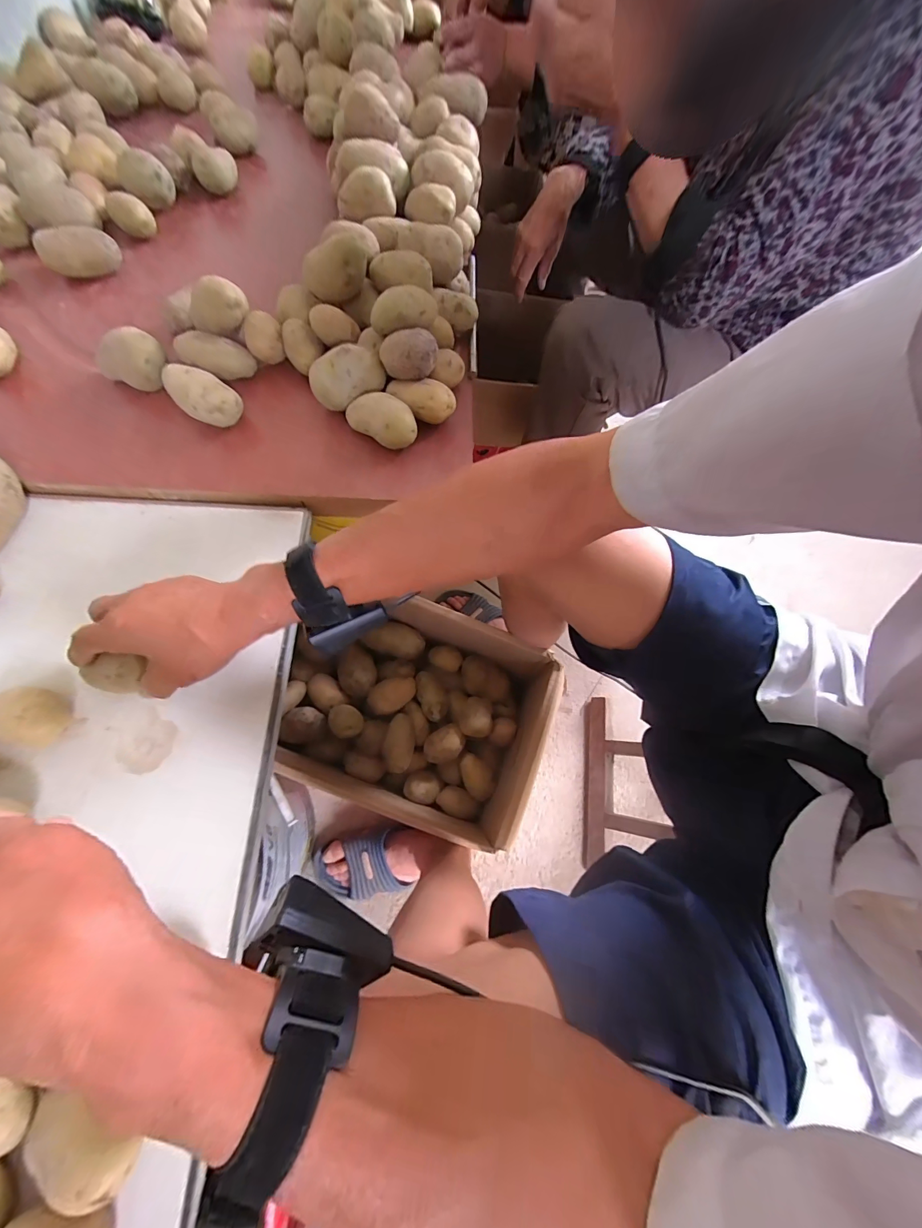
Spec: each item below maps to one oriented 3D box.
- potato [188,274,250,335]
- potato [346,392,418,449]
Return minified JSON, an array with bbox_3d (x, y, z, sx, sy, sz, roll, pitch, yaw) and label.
[{"bbox_3d":[-0.282,-0.355,0.452,0.070,0.049,0.042,-15,71,-8],"label":"potato"},{"bbox_3d":[-0.089,-0.225,0.458,0.086,0.041,0.047,28,71,8],"label":"potato"}]

